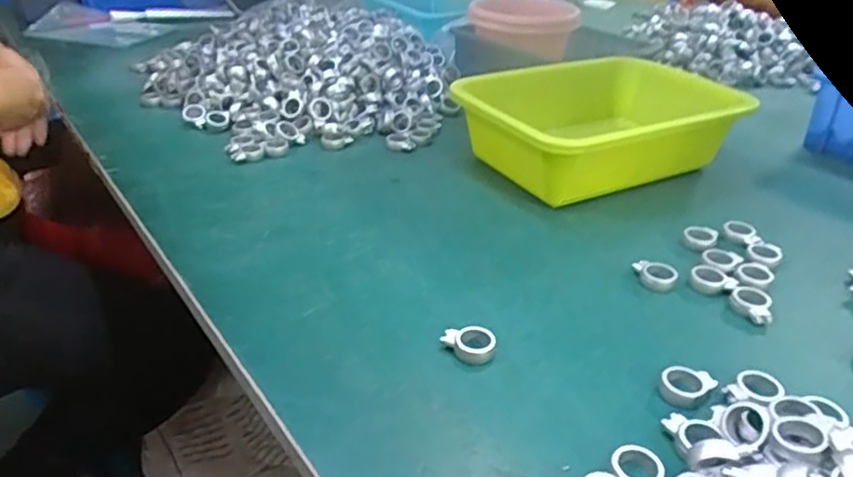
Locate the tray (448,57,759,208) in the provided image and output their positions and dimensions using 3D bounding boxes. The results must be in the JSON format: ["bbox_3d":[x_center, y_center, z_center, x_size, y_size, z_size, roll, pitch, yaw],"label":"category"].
[{"bbox_3d":[0.185,-0.111,0.634,0.252,0.082,0.193,-10,32,-17],"label":"tray"}]

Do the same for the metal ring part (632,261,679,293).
[{"bbox_3d":[0.172,0.027,0.470,0.022,0.013,0.031,-21,36,-31],"label":"metal ring part"}]

